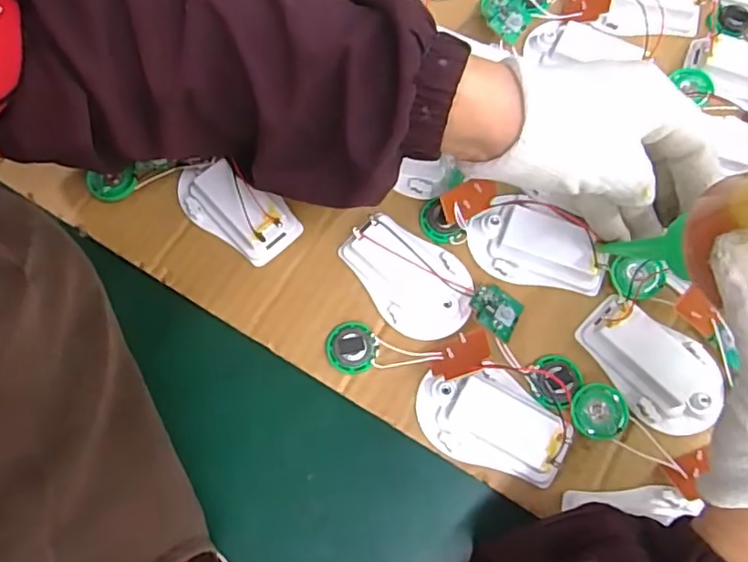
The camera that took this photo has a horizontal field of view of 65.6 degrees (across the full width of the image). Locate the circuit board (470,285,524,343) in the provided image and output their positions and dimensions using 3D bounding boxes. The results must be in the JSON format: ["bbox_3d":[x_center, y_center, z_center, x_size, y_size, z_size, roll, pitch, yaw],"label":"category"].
[{"bbox_3d":[0.067,0.015,0.316,0.028,0.004,0.029,34,52,-3],"label":"circuit board"}]

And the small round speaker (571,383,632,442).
[{"bbox_3d":[0.117,0.068,0.303,0.028,0.007,0.028,0,73,1],"label":"small round speaker"}]

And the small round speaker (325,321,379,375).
[{"bbox_3d":[-0.012,0.036,0.318,0.028,0.008,0.029,0,73,1],"label":"small round speaker"}]

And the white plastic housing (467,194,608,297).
[{"bbox_3d":[0.093,-0.019,0.328,0.077,0.021,0.043,22,74,7],"label":"white plastic housing"}]

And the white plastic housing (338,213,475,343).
[{"bbox_3d":[0.022,-0.004,0.325,0.052,0.016,0.078,-40,77,-11],"label":"white plastic housing"}]

